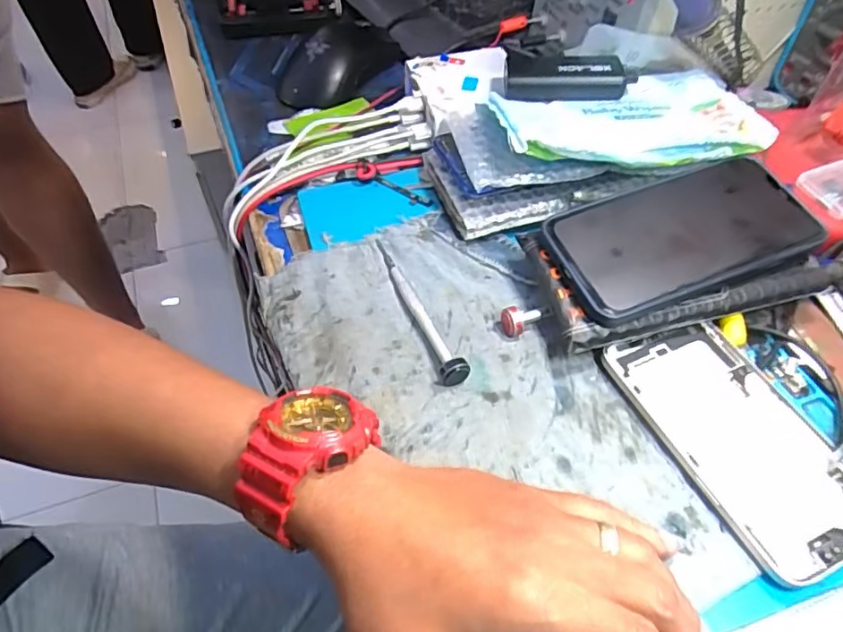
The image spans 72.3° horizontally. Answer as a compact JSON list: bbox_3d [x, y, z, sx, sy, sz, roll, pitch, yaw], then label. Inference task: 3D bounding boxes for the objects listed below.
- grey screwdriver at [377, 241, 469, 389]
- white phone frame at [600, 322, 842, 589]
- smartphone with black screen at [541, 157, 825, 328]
[{"bbox_3d":[-0.005,-0.008,0.358,0.014,0.017,0.122,-20,55,-16],"label":"grey screwdriver"},{"bbox_3d":[0.164,0.062,0.303,0.070,0.010,0.138,-19,55,-15],"label":"white phone frame"},{"bbox_3d":[0.159,-0.049,0.351,0.155,0.006,0.080,-19,65,-9],"label":"smartphone with black screen"}]

